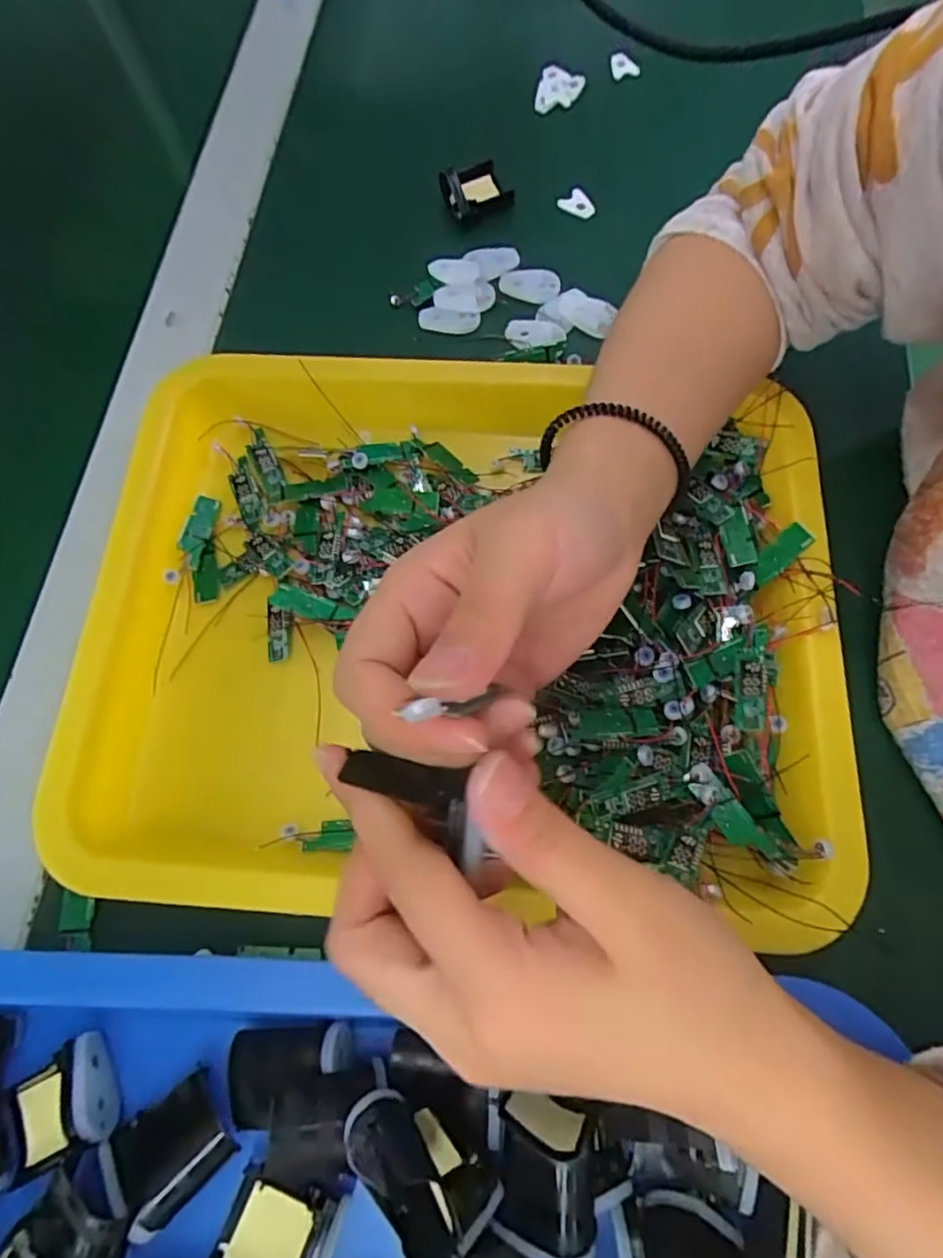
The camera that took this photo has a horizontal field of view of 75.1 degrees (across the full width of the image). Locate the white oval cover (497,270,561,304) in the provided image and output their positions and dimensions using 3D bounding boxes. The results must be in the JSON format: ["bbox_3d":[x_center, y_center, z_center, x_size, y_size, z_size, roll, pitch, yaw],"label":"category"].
[{"bbox_3d":[0.035,-0.208,0.371,0.037,0.009,0.017,19,73,9],"label":"white oval cover"}]

